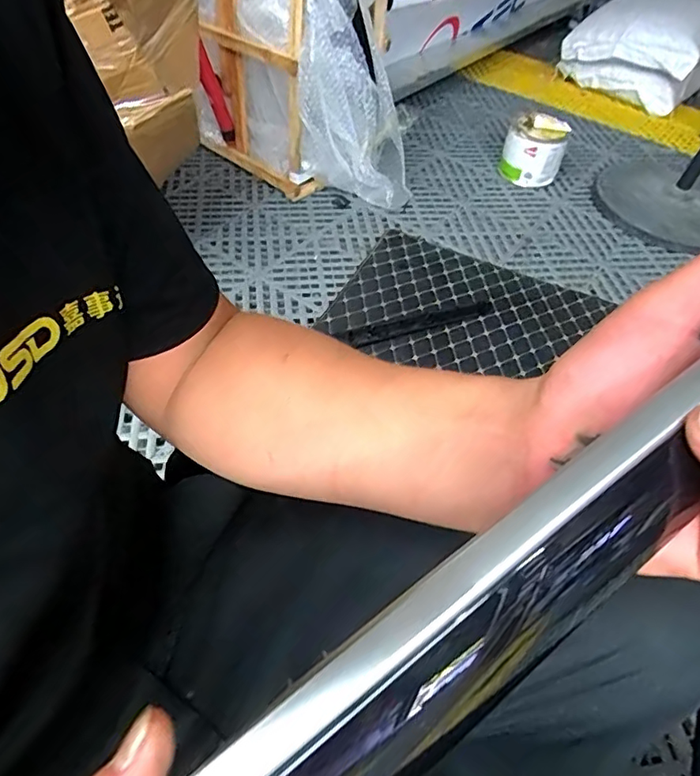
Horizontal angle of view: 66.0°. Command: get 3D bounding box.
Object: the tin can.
[{"bbox_3d":[0.524,-0.680,1.543,0.165,0.151,0.145,17,51,8],"label":"tin can"}]

